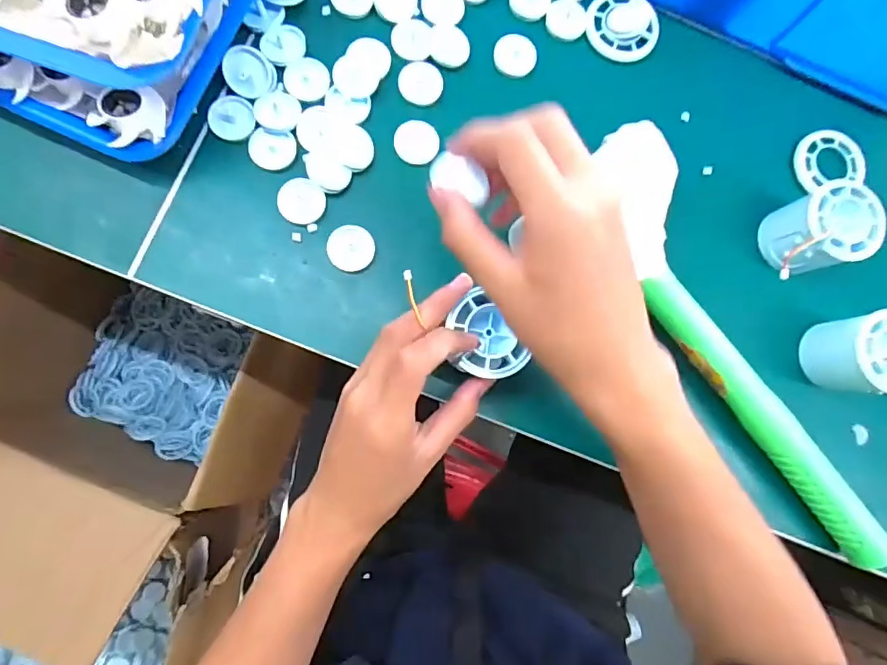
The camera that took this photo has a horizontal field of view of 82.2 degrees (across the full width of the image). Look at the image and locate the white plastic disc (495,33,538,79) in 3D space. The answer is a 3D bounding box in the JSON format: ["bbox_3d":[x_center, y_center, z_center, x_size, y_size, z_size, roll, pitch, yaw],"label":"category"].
[{"bbox_3d":[0.054,-0.207,0.378,0.031,0.007,0.028,22,81,-3],"label":"white plastic disc"}]

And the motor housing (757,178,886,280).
[{"bbox_3d":[0.264,-0.072,0.365,0.062,0.055,0.055,-14,84,-7],"label":"motor housing"}]

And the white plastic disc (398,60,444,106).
[{"bbox_3d":[-0.016,-0.180,0.367,0.031,0.004,0.031,1,83,-6],"label":"white plastic disc"}]

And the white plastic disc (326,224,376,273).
[{"bbox_3d":[-0.063,-0.058,0.349,0.031,0.010,0.030,1,83,-6],"label":"white plastic disc"}]

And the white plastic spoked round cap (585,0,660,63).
[{"bbox_3d":[0.138,-0.238,0.389,0.055,0.013,0.052,1,83,-6],"label":"white plastic spoked round cap"}]

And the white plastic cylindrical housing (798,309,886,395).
[{"bbox_3d":[0.294,0.015,0.356,0.045,0.056,0.054,-2,83,-6],"label":"white plastic cylindrical housing"}]

